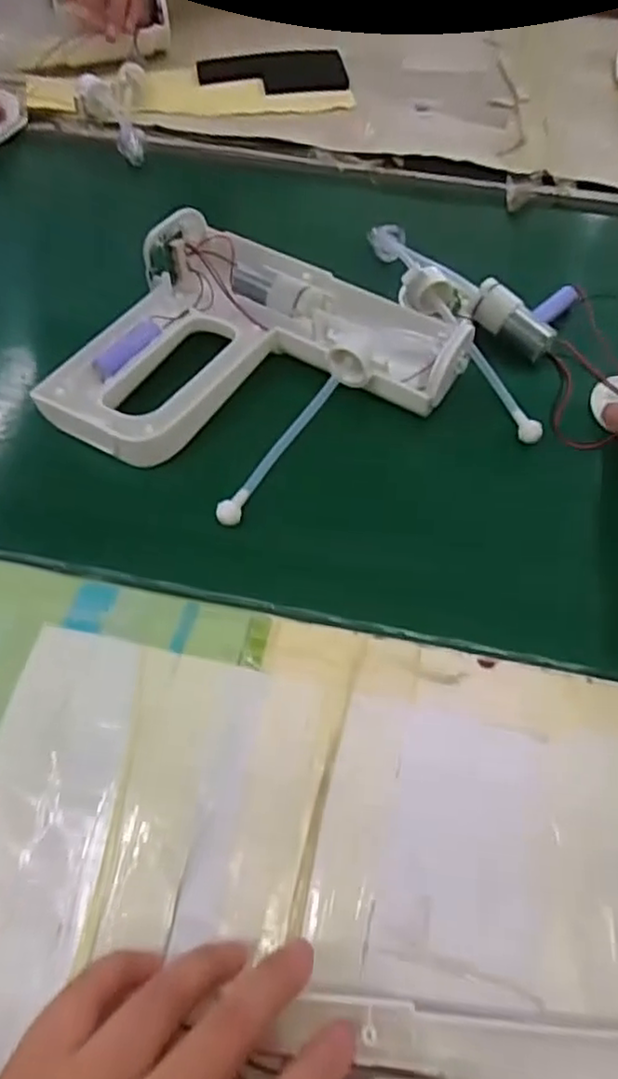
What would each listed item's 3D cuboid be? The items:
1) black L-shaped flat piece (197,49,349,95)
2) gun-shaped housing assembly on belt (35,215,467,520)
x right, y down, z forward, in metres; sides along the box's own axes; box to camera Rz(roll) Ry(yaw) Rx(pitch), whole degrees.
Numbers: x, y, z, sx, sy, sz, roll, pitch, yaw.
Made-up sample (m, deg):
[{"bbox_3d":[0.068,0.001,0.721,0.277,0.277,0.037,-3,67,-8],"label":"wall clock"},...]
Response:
[{"bbox_3d":[-0.034,-0.444,0.628,0.139,0.015,0.049,-4,59,-3],"label":"black L-shaped flat piece"},{"bbox_3d":[-0.031,-0.108,0.399,0.208,0.034,0.180,27,62,15],"label":"gun-shaped housing assembly on belt"}]

